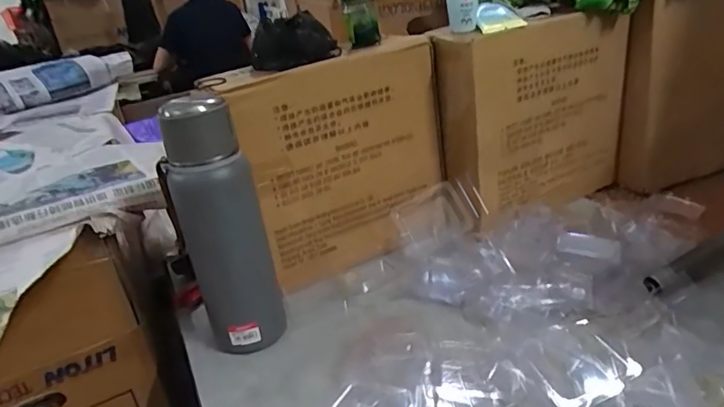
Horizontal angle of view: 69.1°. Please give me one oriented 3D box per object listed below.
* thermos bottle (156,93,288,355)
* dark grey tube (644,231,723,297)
[{"bbox_3d":[-0.146,0.026,0.550,0.082,0.273,0.069,-17,27,-19],"label":"thermos bottle"},{"bbox_3d":[0.428,0.045,0.611,0.278,0.034,0.044,-20,28,-25],"label":"dark grey tube"}]

